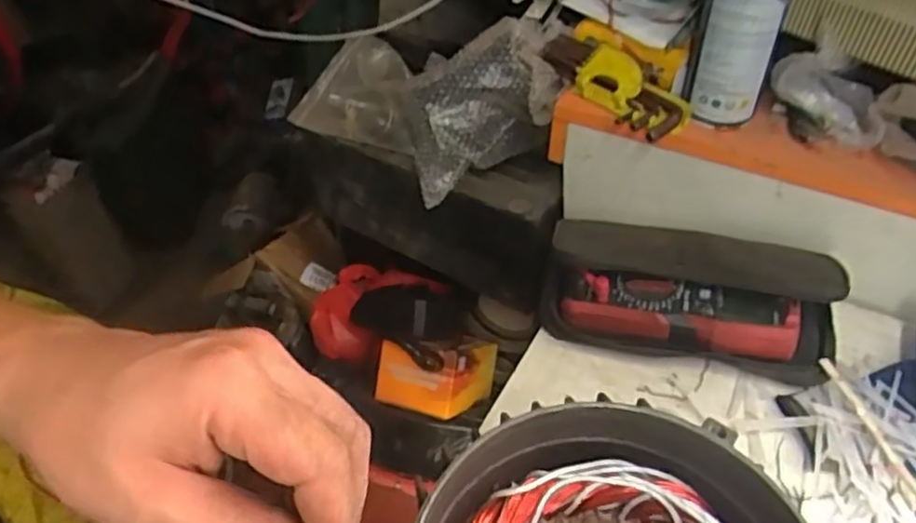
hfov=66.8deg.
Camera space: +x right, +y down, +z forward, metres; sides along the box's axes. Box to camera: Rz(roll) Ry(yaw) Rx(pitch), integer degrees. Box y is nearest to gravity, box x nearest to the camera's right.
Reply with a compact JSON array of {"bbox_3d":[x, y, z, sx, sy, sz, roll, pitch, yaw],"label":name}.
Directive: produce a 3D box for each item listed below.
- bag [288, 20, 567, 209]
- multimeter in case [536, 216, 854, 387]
[{"bbox_3d":[-0.037,-0.173,0.787,0.338,0.141,0.149,10,43,37],"label":"bag"},{"bbox_3d":[0.193,0.013,0.588,0.229,0.068,0.133,10,46,12],"label":"multimeter in case"}]

